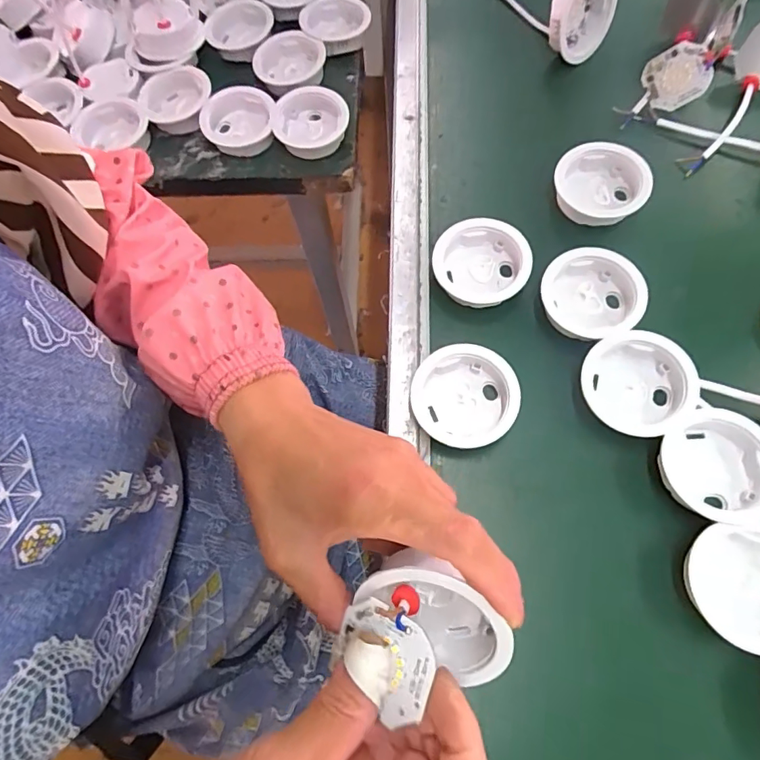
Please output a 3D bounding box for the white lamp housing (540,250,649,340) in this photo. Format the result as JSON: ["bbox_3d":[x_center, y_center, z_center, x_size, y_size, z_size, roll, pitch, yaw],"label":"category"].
[{"bbox_3d":[0.157,-0.063,0.356,0.065,0.025,0.070,-1,70,3],"label":"white lamp housing"}]

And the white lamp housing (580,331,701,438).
[{"bbox_3d":[0.180,0.002,0.334,0.068,0.027,0.071,-1,70,3],"label":"white lamp housing"}]

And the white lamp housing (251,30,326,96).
[{"bbox_3d":[-0.091,-0.316,0.486,0.067,0.028,0.067,6,71,5],"label":"white lamp housing"}]

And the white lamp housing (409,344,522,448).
[{"bbox_3d":[0.059,0.012,0.343,0.071,0.038,0.063,-3,70,3],"label":"white lamp housing"}]

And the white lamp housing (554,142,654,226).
[{"bbox_3d":[0.178,-0.158,0.392,0.070,0.024,0.065,13,72,8],"label":"white lamp housing"}]

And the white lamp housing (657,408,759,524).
[{"bbox_3d":[0.223,0.056,0.314,0.066,0.020,0.066,-1,70,3],"label":"white lamp housing"}]

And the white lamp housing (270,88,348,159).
[{"bbox_3d":[-0.066,-0.247,0.463,0.069,0.030,0.064,-4,70,2],"label":"white lamp housing"}]

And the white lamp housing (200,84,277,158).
[{"bbox_3d":[-0.137,-0.247,0.466,0.069,0.029,0.063,-7,70,1],"label":"white lamp housing"}]

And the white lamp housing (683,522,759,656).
[{"bbox_3d":[0.224,0.124,0.290,0.068,0.022,0.069,-1,70,3],"label":"white lamp housing"}]

